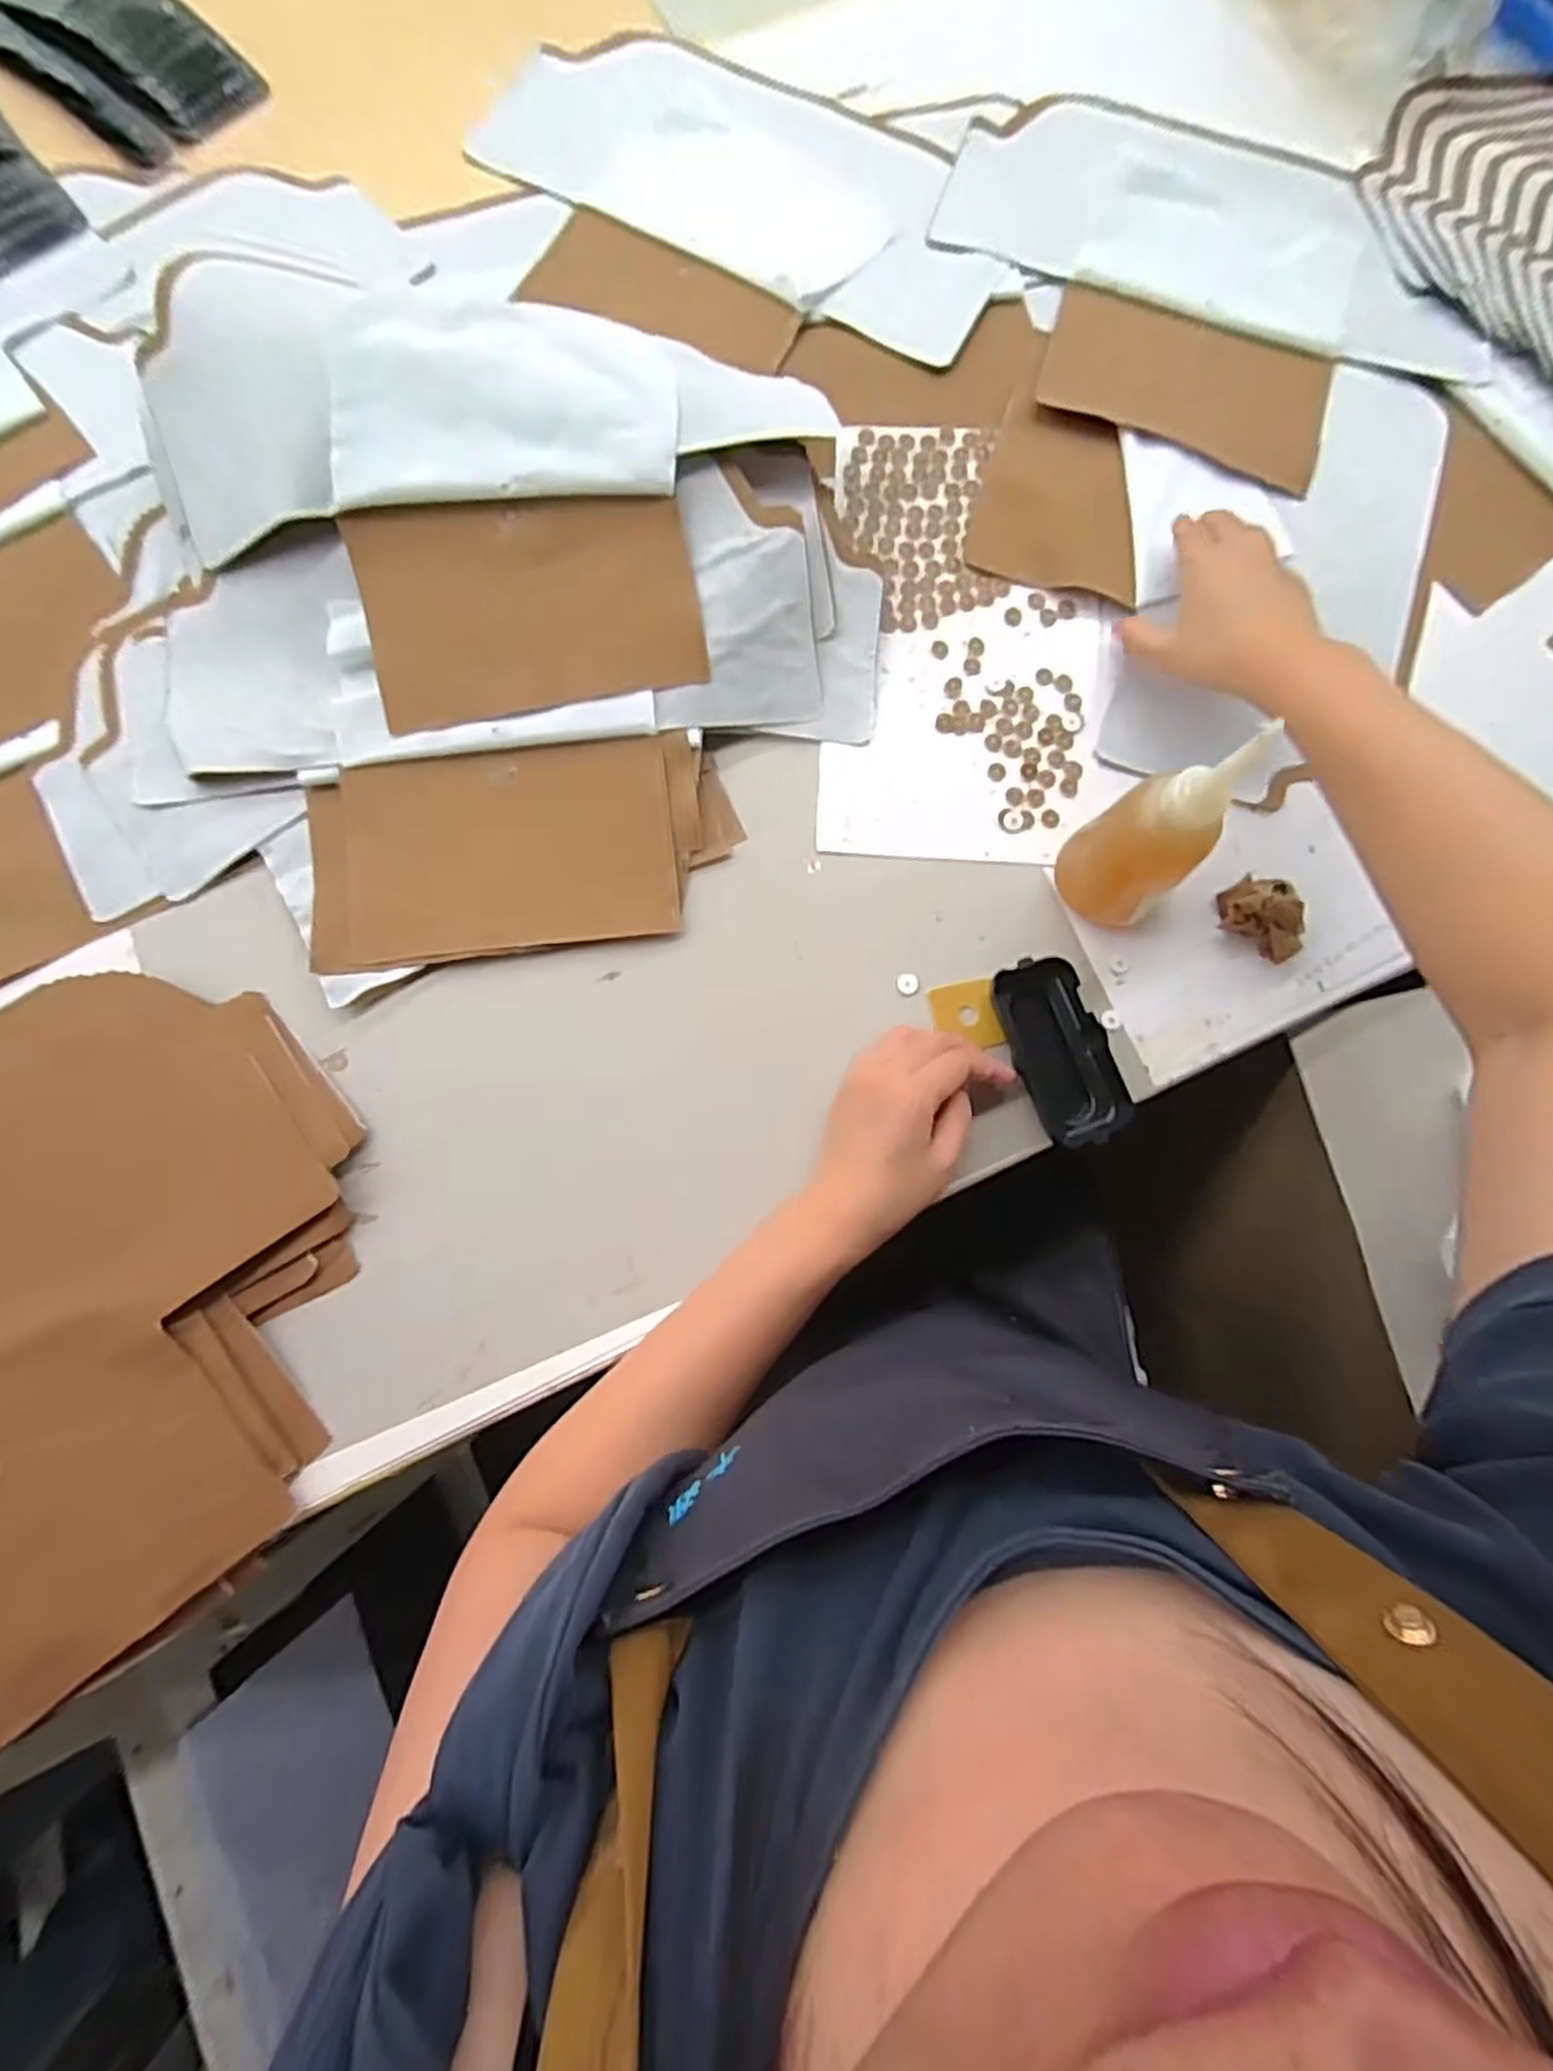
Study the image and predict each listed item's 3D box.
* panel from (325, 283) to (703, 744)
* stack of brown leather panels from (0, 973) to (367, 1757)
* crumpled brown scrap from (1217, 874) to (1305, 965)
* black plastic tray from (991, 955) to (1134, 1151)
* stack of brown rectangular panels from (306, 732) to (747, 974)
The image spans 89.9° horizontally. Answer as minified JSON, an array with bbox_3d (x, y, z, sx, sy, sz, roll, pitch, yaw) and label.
[{"bbox_3d":[-0.158,-0.322,0.478,0.202,0.020,0.231,-6,103,-1],"label":"panel"},{"bbox_3d":[-0.461,0.190,0.422,0.496,0.048,0.358,-36,82,-5],"label":"stack of brown leather panels"},{"bbox_3d":[0.299,-0.072,0.477,0.050,0.039,0.030,42,83,7],"label":"crumpled brown scrap"},{"bbox_3d":[0.169,0.009,0.463,0.049,0.019,0.108,-20,80,-3],"label":"black plastic tray"},{"bbox_3d":[-0.162,-0.116,0.495,0.263,0.020,0.127,-6,81,-1],"label":"stack of brown rectangular panels"}]

